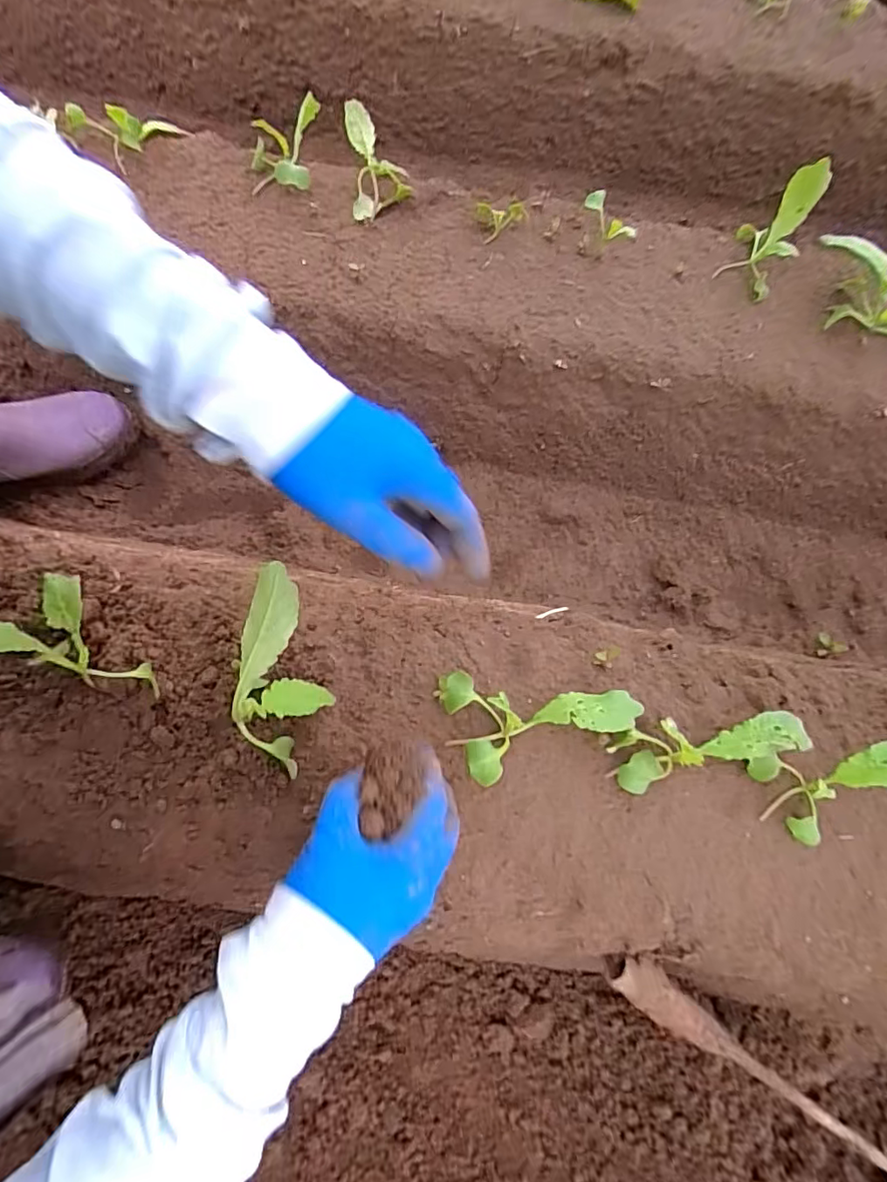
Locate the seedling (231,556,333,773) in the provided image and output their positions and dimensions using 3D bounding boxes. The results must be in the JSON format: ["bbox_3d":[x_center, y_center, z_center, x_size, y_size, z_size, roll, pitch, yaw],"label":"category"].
[{"bbox_3d":[-0.109,0.050,0.368,0.056,0.035,0.139,1,107,-2],"label":"seedling"}]

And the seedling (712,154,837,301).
[{"bbox_3d":[0.325,-0.356,0.536,0.057,0.098,0.073,30,72,7],"label":"seedling"}]

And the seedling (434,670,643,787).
[{"bbox_3d":[0.066,0.104,0.401,0.142,0.036,0.075,7,71,-1],"label":"seedling"}]

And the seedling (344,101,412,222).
[{"bbox_3d":[-0.077,-0.458,0.582,0.066,0.037,0.135,-14,89,-8],"label":"seedling"}]

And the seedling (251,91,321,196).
[{"bbox_3d":[-0.171,-0.484,0.586,0.065,0.029,0.132,1,71,-3],"label":"seedling"}]

